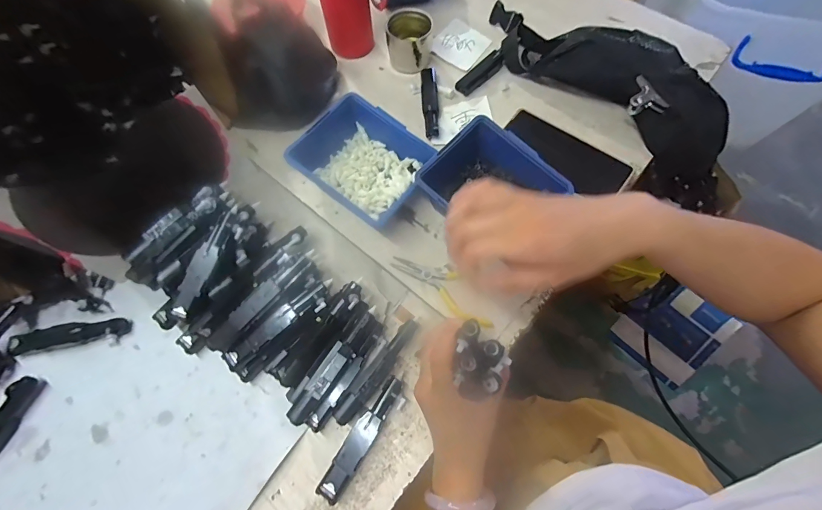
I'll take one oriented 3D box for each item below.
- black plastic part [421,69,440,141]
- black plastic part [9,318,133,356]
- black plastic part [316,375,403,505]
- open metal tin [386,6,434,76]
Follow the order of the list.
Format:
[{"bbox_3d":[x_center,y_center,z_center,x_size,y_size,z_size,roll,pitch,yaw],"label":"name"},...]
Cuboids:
[{"bbox_3d":[0.027,-0.216,0.495,0.022,0.016,0.120,-2,68,1],"label":"black plastic part"},{"bbox_3d":[-0.382,0.090,0.399,0.124,0.018,0.021,-9,68,-2],"label":"black plastic part"},{"bbox_3d":[-0.047,0.176,0.350,0.022,0.016,0.120,29,72,12],"label":"black plastic part"},{"bbox_3d":[-0.003,-0.308,0.520,0.062,0.059,0.064,10,70,5],"label":"open metal tin"}]

